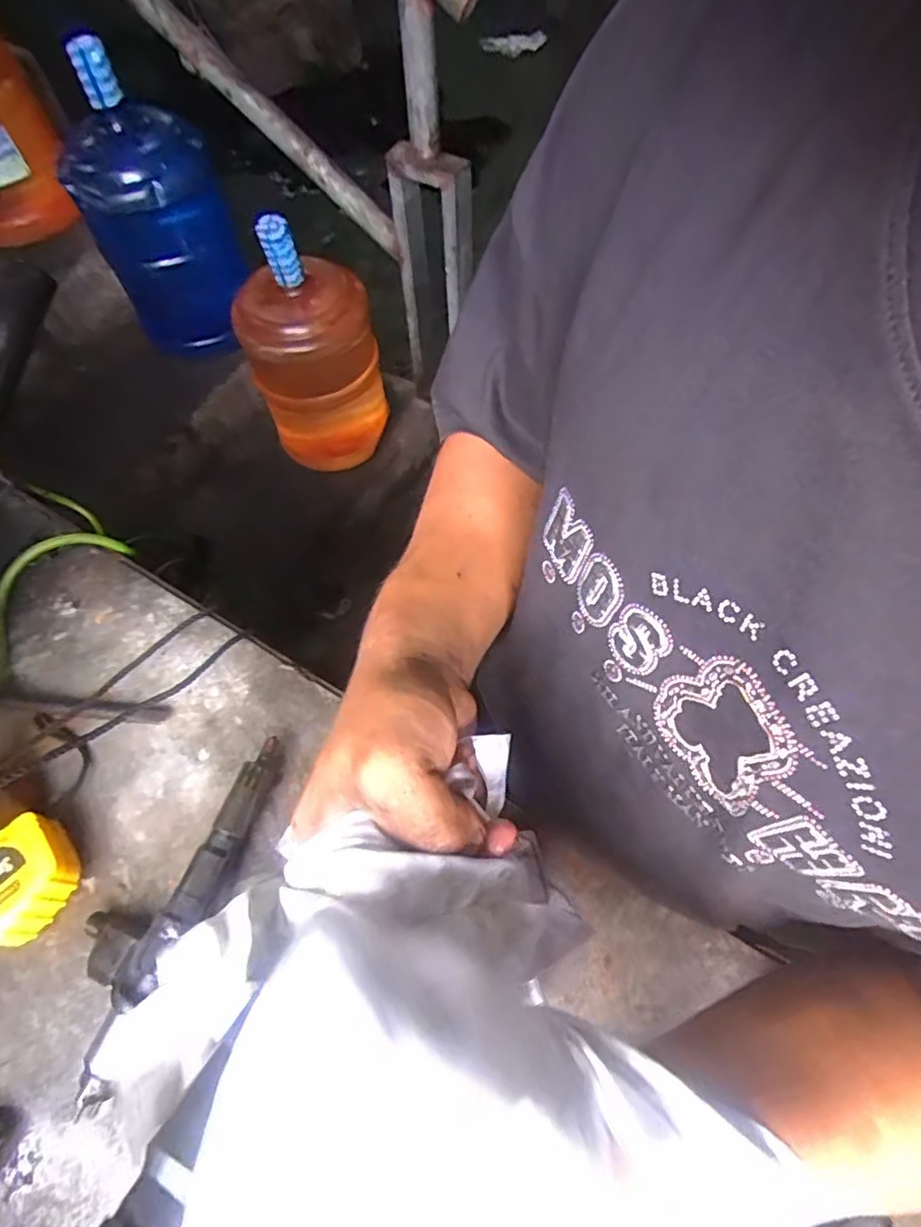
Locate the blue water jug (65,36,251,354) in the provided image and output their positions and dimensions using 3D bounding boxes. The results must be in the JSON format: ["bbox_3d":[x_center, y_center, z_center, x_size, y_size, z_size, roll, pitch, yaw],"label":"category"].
[{"bbox_3d":[-0.555,-0.739,1.148,0.235,0.436,0.234,-18,64,-6],"label":"blue water jug"}]

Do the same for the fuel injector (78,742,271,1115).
[{"bbox_3d":[-0.178,0.166,0.371,0.062,0.031,0.199,19,66,12],"label":"fuel injector"}]

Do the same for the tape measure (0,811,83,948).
[{"bbox_3d":[-0.267,0.163,0.376,0.058,0.038,0.062,37,71,19],"label":"tape measure"}]

